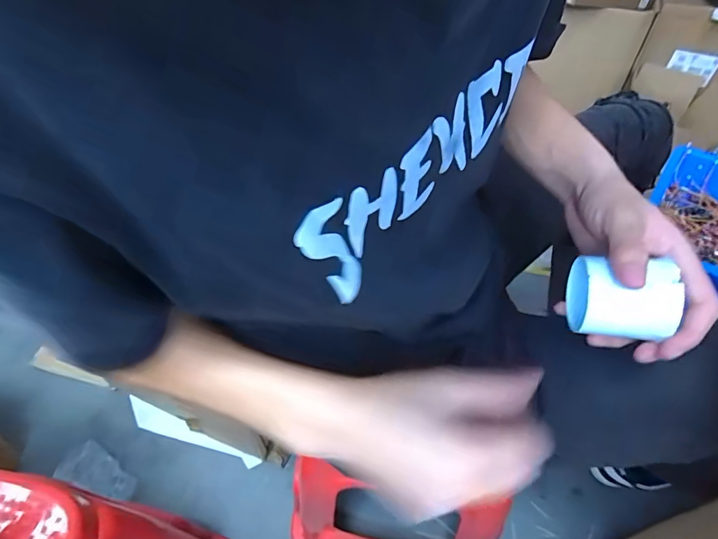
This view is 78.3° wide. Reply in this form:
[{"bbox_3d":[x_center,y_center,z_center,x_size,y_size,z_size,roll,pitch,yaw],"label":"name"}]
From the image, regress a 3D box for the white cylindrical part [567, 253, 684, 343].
[{"bbox_3d":[0.170,0.019,0.292,0.052,0.051,0.045,13,48,7],"label":"white cylindrical part"}]

